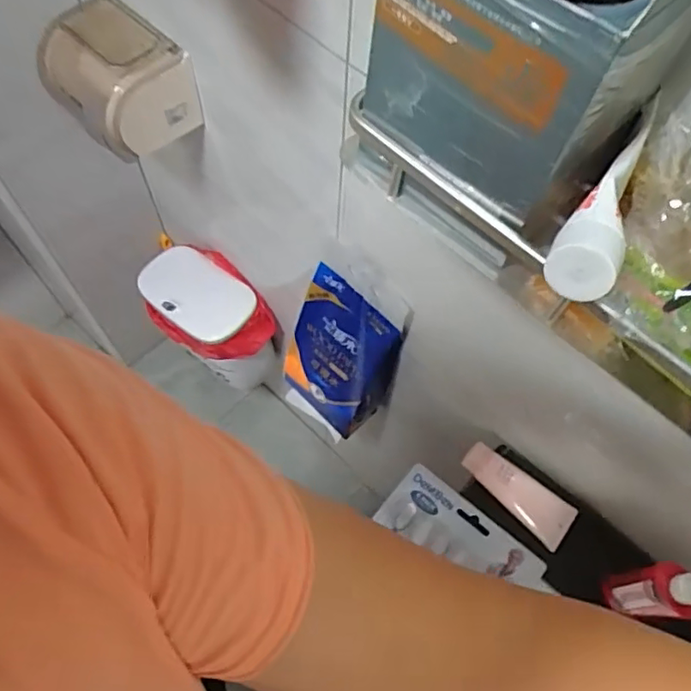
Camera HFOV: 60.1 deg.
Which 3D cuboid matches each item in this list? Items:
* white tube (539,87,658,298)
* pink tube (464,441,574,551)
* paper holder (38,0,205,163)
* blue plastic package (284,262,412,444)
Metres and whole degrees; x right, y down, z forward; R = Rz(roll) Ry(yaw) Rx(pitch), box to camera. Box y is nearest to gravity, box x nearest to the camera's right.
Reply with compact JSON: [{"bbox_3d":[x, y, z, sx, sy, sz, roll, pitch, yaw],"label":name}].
[{"bbox_3d":[0.133,-0.072,0.300,0.031,0.035,0.101,27,66,10],"label":"white tube"},{"bbox_3d":[0.213,0.181,0.738,0.150,0.031,0.049,39,68,15],"label":"pink tube"},{"bbox_3d":[-0.301,-0.346,0.784,0.180,0.127,0.123,36,68,14],"label":"paper holder"},{"bbox_3d":[-0.012,0.018,0.934,0.179,0.329,0.112,41,69,16],"label":"blue plastic package"}]

